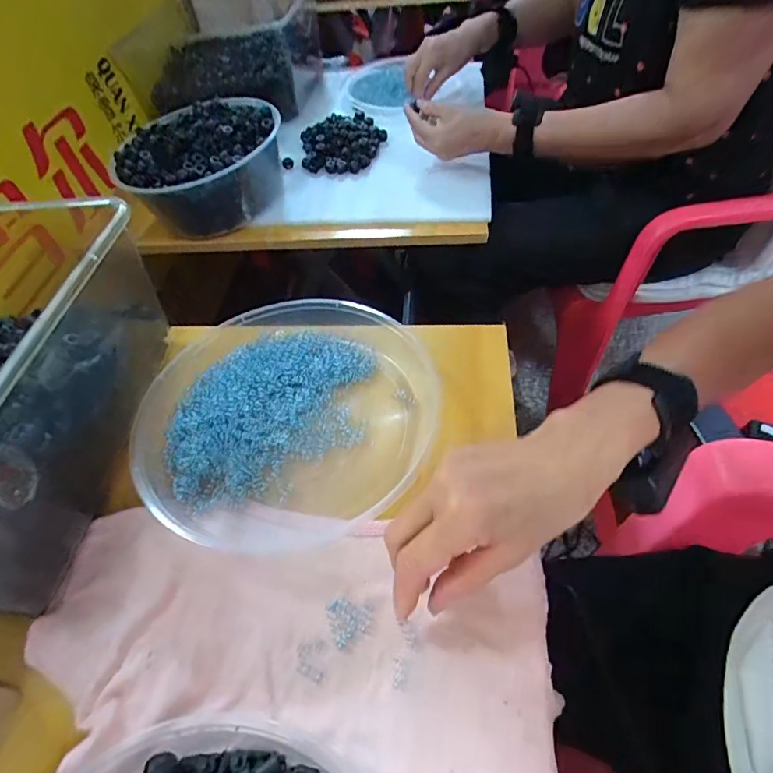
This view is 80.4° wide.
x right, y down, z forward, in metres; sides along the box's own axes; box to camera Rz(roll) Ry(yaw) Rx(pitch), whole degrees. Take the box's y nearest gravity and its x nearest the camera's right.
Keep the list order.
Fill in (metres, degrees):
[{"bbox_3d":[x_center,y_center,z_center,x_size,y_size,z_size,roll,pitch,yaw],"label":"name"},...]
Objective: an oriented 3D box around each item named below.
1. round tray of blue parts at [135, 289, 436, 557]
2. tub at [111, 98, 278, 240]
[{"bbox_3d":[-0.086,0.018,0.378,0.228,0.025,0.226,-3,53,4],"label":"round tray of blue parts"},{"bbox_3d":[-0.259,-0.318,0.657,0.227,0.094,0.215,-25,54,-12],"label":"tub"}]

